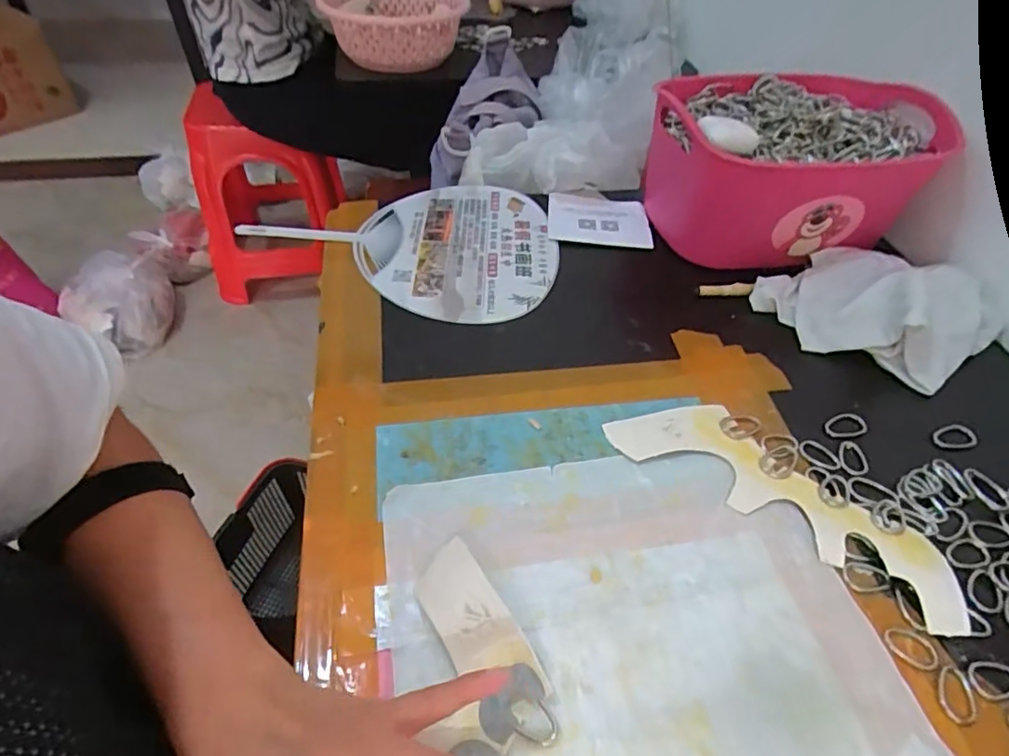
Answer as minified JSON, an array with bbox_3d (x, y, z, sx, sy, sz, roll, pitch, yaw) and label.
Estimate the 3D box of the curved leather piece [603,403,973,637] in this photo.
[{"bbox_3d":[0.187,0.073,0.385,0.229,0.008,0.078,29,52,24],"label":"curved leather piece"}]

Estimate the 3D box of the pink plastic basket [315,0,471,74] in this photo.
[{"bbox_3d":[-0.174,-0.555,0.895,0.215,0.098,0.214,-5,48,-9],"label":"pink plastic basket"}]

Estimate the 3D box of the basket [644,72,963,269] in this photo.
[{"bbox_3d":[0.285,-0.211,0.576,0.265,0.125,0.196,-2,47,-6],"label":"basket"}]

